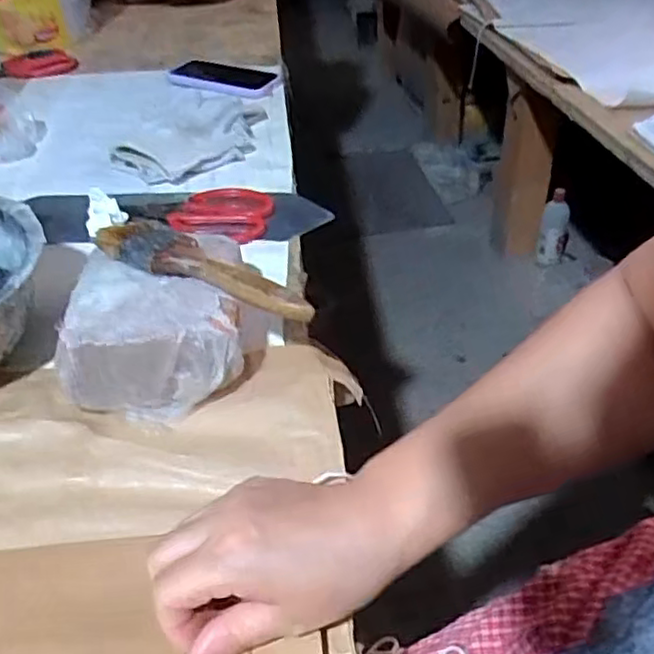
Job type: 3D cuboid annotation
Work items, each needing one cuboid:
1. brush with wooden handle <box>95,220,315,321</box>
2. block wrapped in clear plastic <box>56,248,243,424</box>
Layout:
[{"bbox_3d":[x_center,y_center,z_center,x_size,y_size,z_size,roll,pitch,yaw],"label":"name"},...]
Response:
[{"bbox_3d":[-0.083,-0.043,0.465,0.166,0.027,0.038,20,44,24],"label":"brush with wooden handle"},{"bbox_3d":[-0.117,0.005,0.465,0.113,0.058,0.112,-6,39,-5],"label":"block wrapped in clear plastic"}]

